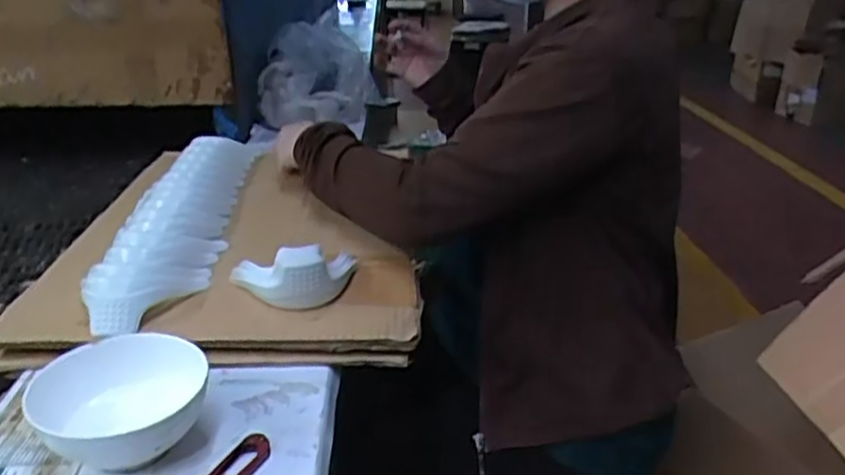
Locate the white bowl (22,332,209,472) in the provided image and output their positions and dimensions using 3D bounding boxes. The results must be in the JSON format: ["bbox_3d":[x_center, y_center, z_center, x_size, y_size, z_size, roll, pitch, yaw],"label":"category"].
[{"bbox_3d":[-0.211,0.125,0.503,0.113,0.064,0.113,-1,25,0],"label":"white bowl"}]

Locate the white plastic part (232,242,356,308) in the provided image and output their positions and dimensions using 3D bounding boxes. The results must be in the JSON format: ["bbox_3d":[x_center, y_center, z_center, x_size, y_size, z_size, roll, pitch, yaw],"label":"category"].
[{"bbox_3d":[-0.123,0.026,0.671,0.121,0.057,0.085,-3,24,-8],"label":"white plastic part"}]

